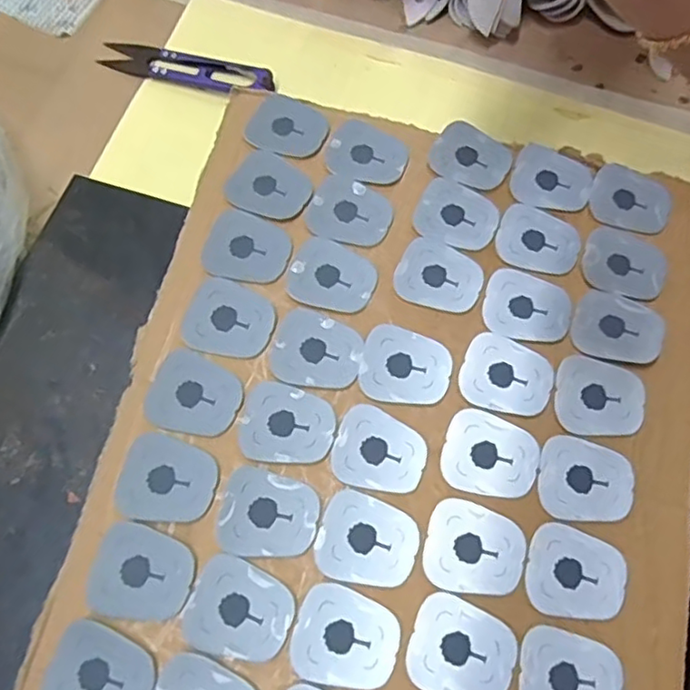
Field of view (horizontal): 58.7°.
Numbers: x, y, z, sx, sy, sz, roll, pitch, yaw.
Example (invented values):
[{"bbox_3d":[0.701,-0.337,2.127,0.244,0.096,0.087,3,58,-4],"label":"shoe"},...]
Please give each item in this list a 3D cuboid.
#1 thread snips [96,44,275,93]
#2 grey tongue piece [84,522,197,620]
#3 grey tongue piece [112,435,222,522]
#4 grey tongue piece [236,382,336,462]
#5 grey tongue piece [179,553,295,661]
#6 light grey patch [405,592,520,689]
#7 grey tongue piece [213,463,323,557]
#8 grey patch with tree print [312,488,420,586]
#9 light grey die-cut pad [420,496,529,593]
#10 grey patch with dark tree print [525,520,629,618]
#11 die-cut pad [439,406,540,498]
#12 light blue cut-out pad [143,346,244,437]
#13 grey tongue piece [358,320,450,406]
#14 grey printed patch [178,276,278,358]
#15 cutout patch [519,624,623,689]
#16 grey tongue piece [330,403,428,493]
[{"bbox_3d":[-0.090,-0.158,0.351,0.100,0.004,0.021,14,70,3],"label":"thread snips"},{"bbox_3d":[-0.078,0.087,0.235,0.038,0.004,0.031,13,70,2],"label":"grey tongue piece"},{"bbox_3d":[-0.072,0.054,0.249,0.039,0.004,0.032,13,70,2],"label":"grey tongue piece"},{"bbox_3d":[-0.024,0.033,0.257,0.039,0.004,0.033,15,70,3],"label":"grey tongue piece"},{"bbox_3d":[-0.040,0.100,0.232,0.039,0.004,0.033,23,71,6],"label":"grey tongue piece"},{"bbox_3d":[0.044,0.113,0.228,0.038,0.004,0.033,19,71,5],"label":"light grey patch"},{"bbox_3d":[-0.030,0.067,0.243,0.039,0.004,0.032,12,70,2],"label":"grey tongue piece"},{"bbox_3d":[0.009,0.077,0.240,0.038,0.004,0.032,20,71,5],"label":"grey patch with tree print"},{"bbox_3d":[0.052,0.080,0.241,0.038,0.004,0.033,16,70,3],"label":"light grey die-cut pad"},{"bbox_3d":[0.091,0.089,0.241,0.038,0.004,0.033,16,70,3],"label":"grey patch with dark tree print"},{"bbox_3d":[0.061,0.046,0.255,0.039,0.004,0.033,19,71,5],"label":"die-cut pad"},{"bbox_3d":[-0.064,0.021,0.260,0.039,0.004,0.033,27,71,7],"label":"light blue cut-out pad"},{"bbox_3d":[0.026,0.008,0.266,0.038,0.004,0.033,12,70,2],"label":"grey tongue piece"},{"bbox_3d":[-0.051,-0.011,0.271,0.038,0.004,0.033,20,71,5],"label":"grey printed patch"},{"bbox_3d":[0.084,0.124,0.228,0.038,0.005,0.032,8,70,1],"label":"cutout patch"},{"bbox_3d":[0.014,0.044,0.253,0.037,0.004,0.032,27,71,7],"label":"grey tongue piece"}]

